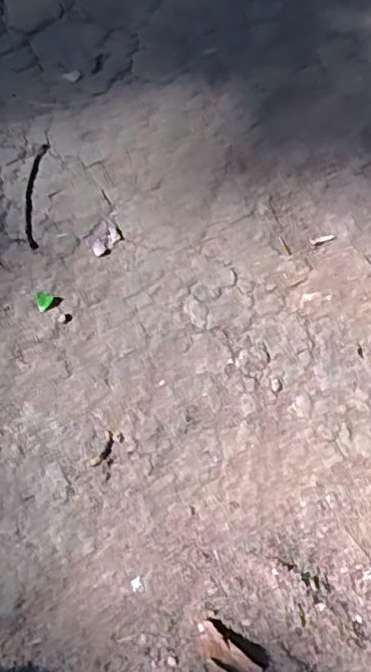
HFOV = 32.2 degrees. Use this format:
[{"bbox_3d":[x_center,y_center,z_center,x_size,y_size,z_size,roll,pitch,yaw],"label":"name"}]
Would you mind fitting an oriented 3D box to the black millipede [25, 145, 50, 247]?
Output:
[{"bbox_3d":[-0.214,-0.204,0.910,0.022,0.011,0.165,3,71,0],"label":"black millipede"}]

